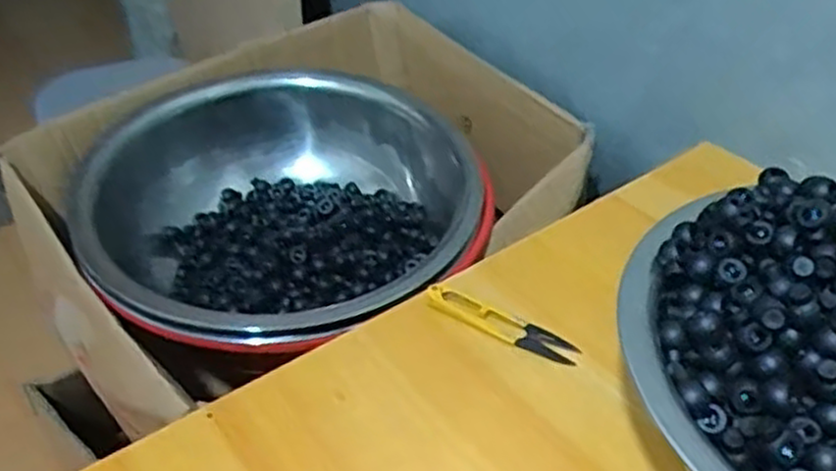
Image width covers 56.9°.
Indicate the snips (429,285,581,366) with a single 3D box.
[{"bbox_3d":[0.053,0.059,0.507,0.107,0.008,0.022,21,43,22],"label":"snips"}]

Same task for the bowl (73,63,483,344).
[{"bbox_3d":[-0.104,-0.019,0.674,0.301,0.099,0.323,1,39,0],"label":"bowl"}]

